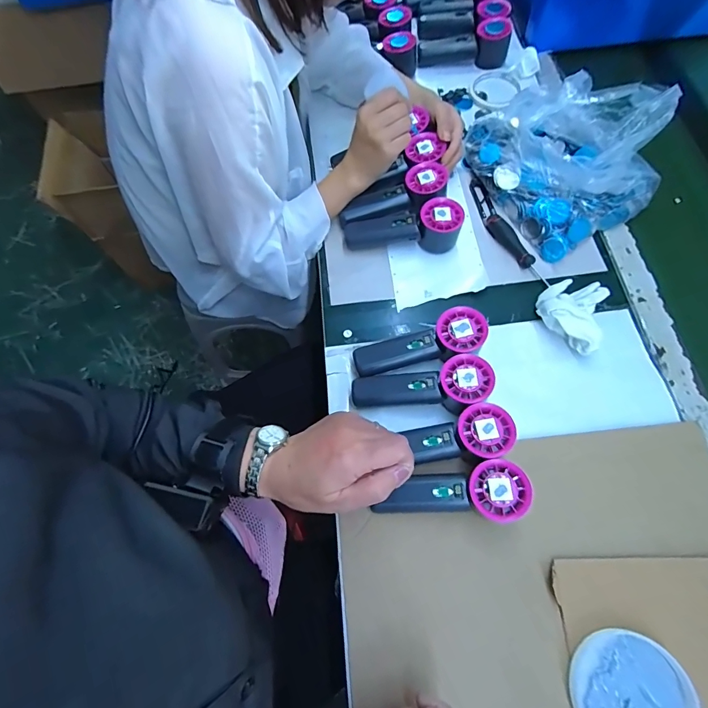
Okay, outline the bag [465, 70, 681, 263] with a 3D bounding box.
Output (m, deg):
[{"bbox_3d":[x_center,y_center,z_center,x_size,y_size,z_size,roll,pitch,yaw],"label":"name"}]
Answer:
[{"bbox_3d":[0.298,-0.287,0.544,0.206,0.105,0.252,-26,70,-10],"label":"bag"}]

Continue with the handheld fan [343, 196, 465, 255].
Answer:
[{"bbox_3d":[0.066,-0.176,0.536,0.154,0.056,0.048,1,68,1],"label":"handheld fan"}]

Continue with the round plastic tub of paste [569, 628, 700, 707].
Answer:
[{"bbox_3d":[0.246,0.306,0.345,0.094,0.028,0.096,0,68,0],"label":"round plastic tub of paste"}]

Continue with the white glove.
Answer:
[{"bbox_3d":[0.282,-0.058,0.482,0.095,0.040,0.088,0,68,0],"label":"white glove"}]

